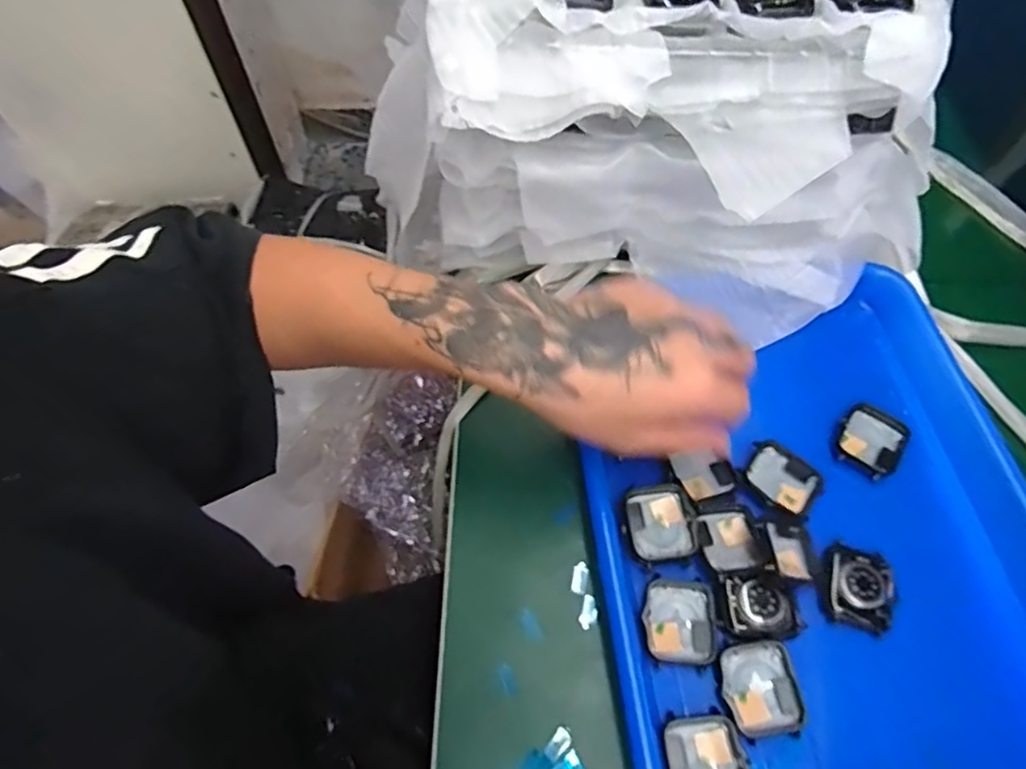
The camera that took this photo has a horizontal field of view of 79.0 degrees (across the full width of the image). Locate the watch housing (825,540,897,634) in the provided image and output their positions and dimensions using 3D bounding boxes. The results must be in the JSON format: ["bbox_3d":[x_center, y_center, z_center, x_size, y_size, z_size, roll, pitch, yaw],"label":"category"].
[{"bbox_3d":[0.195,0.115,0.351,0.034,0.012,0.046,20,61,12],"label":"watch housing"}]

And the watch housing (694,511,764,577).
[{"bbox_3d":[0.124,0.091,0.359,0.033,0.010,0.036,-10,59,-6],"label":"watch housing"}]

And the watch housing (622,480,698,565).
[{"bbox_3d":[0.084,0.081,0.362,0.037,0.015,0.045,-11,59,-6],"label":"watch housing"}]

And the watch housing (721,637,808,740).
[{"bbox_3d":[0.128,0.157,0.321,0.039,0.011,0.043,-7,59,-3],"label":"watch housing"}]

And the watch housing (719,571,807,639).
[{"bbox_3d":[0.135,0.122,0.341,0.040,0.010,0.034,-2,59,-1],"label":"watch housing"}]

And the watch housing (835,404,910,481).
[{"bbox_3d":[0.228,0.037,0.397,0.039,0.008,0.046,30,63,17],"label":"watch housing"}]

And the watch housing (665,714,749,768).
[{"bbox_3d":[0.095,0.187,0.305,0.036,0.008,0.043,-8,59,-4],"label":"watch housing"}]

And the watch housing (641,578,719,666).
[{"bbox_3d":[0.091,0.129,0.341,0.039,0.007,0.043,2,59,2],"label":"watch housing"}]

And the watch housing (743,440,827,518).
[{"bbox_3d":[0.165,0.058,0.383,0.044,0.010,0.037,32,64,18],"label":"watch housing"}]

